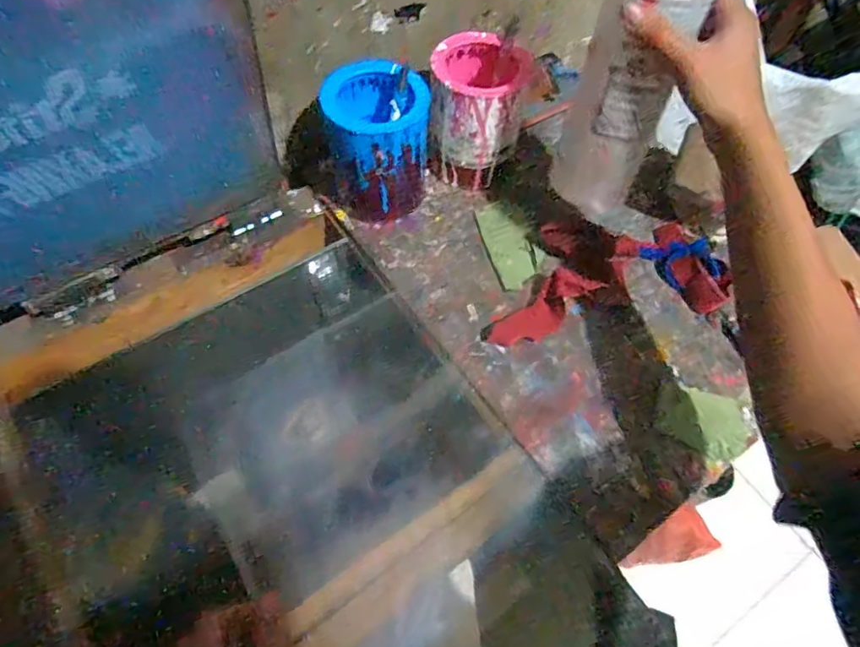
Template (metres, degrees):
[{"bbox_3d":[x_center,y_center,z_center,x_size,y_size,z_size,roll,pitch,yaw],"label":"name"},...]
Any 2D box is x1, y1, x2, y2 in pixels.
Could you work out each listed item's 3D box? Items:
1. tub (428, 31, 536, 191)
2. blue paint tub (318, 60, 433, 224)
[{"bbox_3d":[0.053,-0.246,0.634,0.099,0.139,0.104,1,60,-2],"label":"tub"},{"bbox_3d":[-0.057,-0.195,0.597,0.101,0.141,0.096,1,60,-2],"label":"blue paint tub"}]

